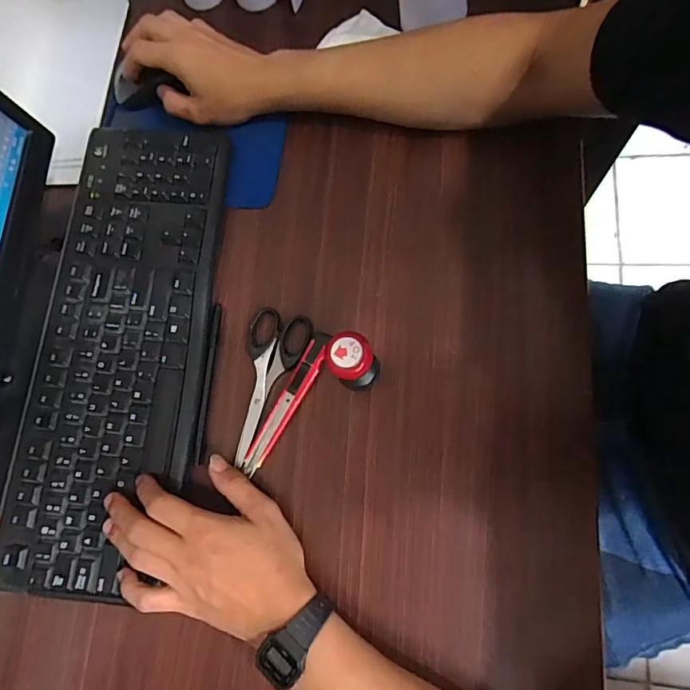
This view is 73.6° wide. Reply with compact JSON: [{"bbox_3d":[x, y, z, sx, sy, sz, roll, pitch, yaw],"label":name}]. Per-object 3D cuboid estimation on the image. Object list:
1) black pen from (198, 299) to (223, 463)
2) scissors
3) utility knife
[{"bbox_3d":[-0.125,0.033,0.424,0.007,0.006,0.146,2,77,2],"label":"black pen"},{"bbox_3d":[-0.073,0.036,0.416,0.054,0.007,0.139,15,78,5],"label":"scissors"},{"bbox_3d":[-0.050,0.050,0.404,0.020,0.012,0.135,28,80,8],"label":"utility knife"}]

